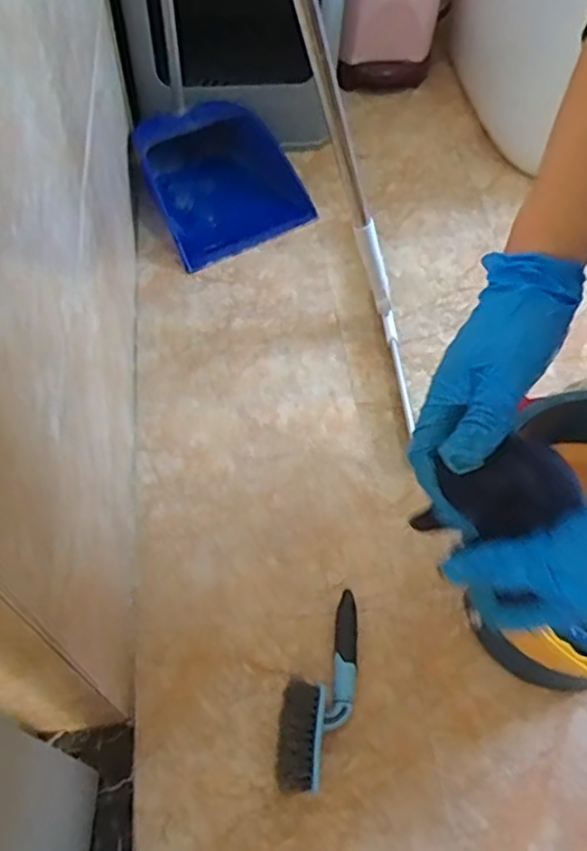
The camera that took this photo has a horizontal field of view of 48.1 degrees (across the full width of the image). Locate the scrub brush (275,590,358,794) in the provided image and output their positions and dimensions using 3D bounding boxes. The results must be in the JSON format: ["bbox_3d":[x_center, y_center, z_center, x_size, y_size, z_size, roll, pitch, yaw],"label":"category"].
[{"bbox_3d":[0.032,0.269,0.676,0.068,0.043,0.206,24,59,13],"label":"scrub brush"}]

